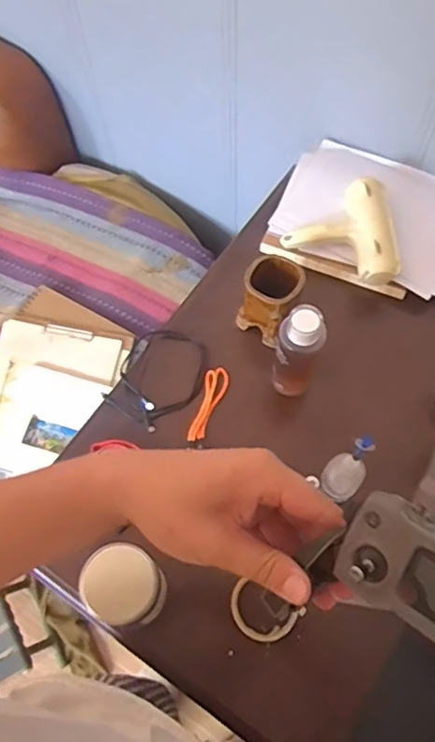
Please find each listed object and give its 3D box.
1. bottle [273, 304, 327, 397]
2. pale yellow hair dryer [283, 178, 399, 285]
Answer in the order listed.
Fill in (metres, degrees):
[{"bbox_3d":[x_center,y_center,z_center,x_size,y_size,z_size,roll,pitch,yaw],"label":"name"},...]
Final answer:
[{"bbox_3d":[0.119,-0.024,0.871,0.061,0.209,0.056,-1,65,1],"label":"bottle"},{"bbox_3d":[0.238,-0.250,0.986,0.189,0.065,0.165,30,69,14],"label":"pale yellow hair dryer"}]

